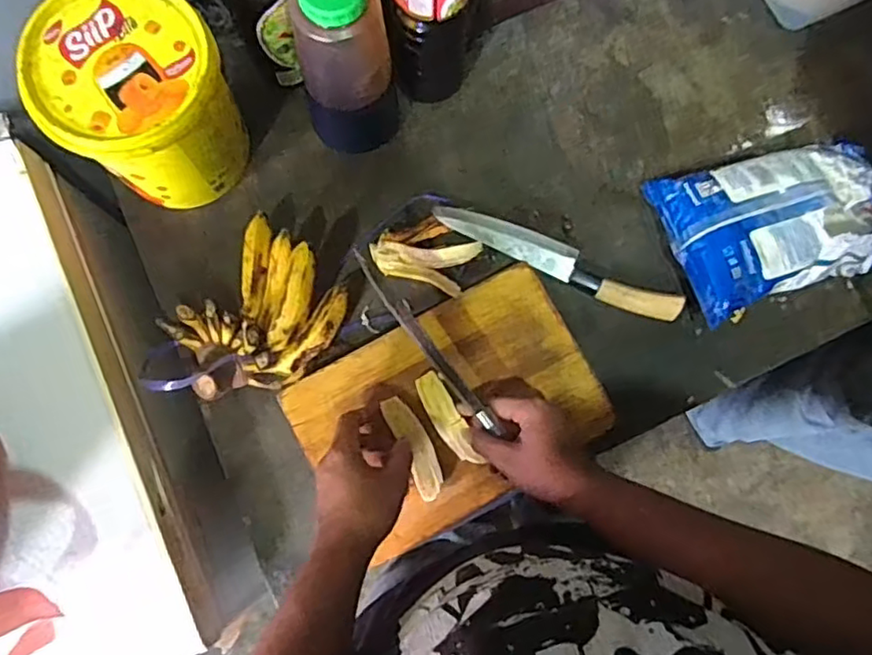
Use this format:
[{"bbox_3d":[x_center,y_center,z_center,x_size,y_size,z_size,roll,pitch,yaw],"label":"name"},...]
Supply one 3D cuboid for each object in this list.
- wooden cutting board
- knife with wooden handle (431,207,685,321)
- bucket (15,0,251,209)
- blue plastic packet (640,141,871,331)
[{"bbox_3d":[0.019,0.084,0.629,0.293,0.024,0.202,-28,81,-7],"label":"wooden cutting board"},{"bbox_3d":[0.131,-0.070,0.666,0.277,0.018,0.036,24,79,3],"label":"knife with wooden handle"},{"bbox_3d":[-0.285,-0.220,0.612,0.166,0.154,0.154,0,79,-1],"label":"bucket"},{"bbox_3d":[0.370,-0.112,0.664,0.228,0.067,0.158,-16,80,-5],"label":"blue plastic packet"}]

